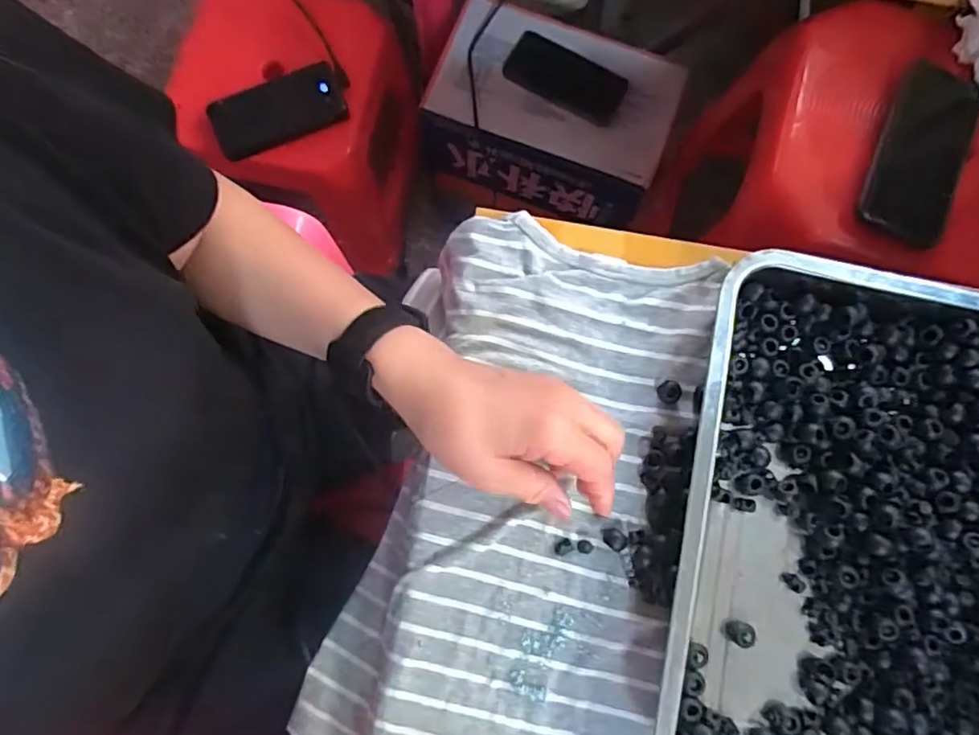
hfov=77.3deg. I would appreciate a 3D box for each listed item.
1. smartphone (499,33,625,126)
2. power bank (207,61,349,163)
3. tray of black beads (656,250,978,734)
[{"bbox_3d":[0.107,-0.404,0.855,0.168,0.013,0.082,28,80,4],"label":"smartphone"},{"bbox_3d":[-0.251,-0.304,0.729,0.155,0.028,0.072,-26,82,-5],"label":"power bank"},{"bbox_3d":[0.249,0.114,0.387,0.254,0.044,0.339,11,79,1],"label":"tray of black beads"}]

